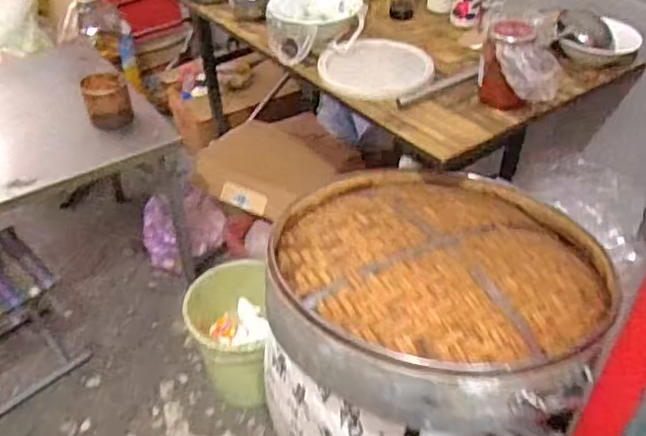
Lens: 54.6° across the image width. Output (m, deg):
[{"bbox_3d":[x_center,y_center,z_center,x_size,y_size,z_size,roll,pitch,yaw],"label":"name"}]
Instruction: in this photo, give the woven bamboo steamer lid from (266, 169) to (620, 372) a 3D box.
[{"bbox_3d":[0.176,0.048,0.926,0.470,0.094,0.469,0,41,0],"label":"woven bamboo steamer lid"}]

